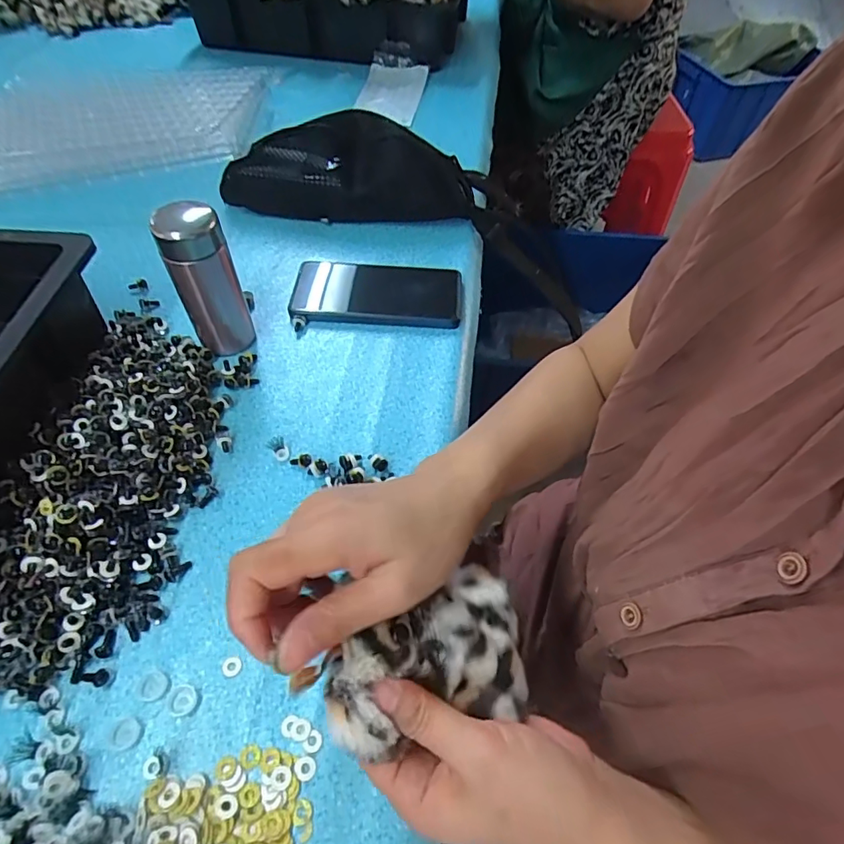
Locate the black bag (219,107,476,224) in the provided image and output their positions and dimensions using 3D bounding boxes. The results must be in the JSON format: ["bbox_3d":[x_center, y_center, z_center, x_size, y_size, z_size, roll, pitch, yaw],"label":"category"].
[{"bbox_3d":[-0.083,-0.286,0.580,0.277,0.085,0.089,0,54,-4],"label":"black bag"}]

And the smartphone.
[{"bbox_3d":[-0.046,-0.132,0.517,0.168,0.016,0.082,4,54,-1],"label":"smartphone"}]

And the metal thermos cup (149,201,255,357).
[{"bbox_3d":[-0.180,-0.117,0.431,0.049,0.122,0.045,-21,58,-18],"label":"metal thermos cup"}]

